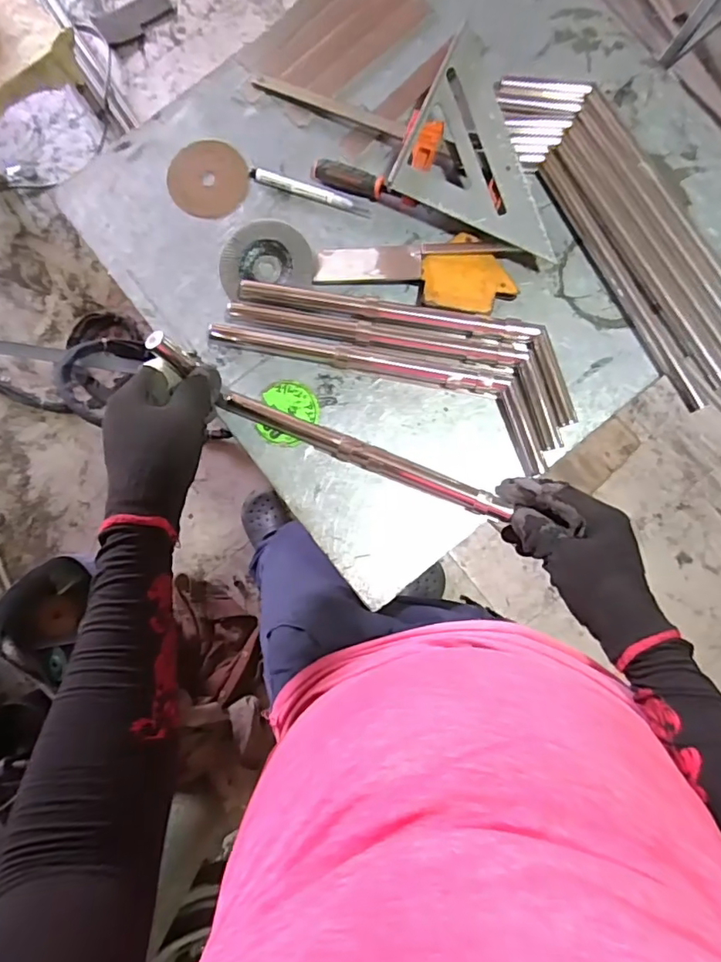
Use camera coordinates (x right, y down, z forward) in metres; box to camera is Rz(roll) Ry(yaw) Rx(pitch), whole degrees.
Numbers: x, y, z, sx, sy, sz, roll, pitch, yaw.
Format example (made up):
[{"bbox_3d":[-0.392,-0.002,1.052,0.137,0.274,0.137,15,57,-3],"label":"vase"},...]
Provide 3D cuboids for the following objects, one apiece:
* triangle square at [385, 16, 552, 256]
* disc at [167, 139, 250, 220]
[{"bbox_3d":[0.138,-0.330,0.532,0.170,0.016,0.171,25,87,2],"label":"triangle square"},{"bbox_3d":[-0.159,-0.317,0.573,0.083,0.004,0.080,0,89,1],"label":"disc"}]

